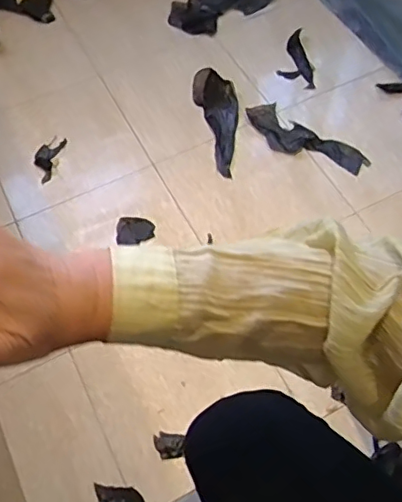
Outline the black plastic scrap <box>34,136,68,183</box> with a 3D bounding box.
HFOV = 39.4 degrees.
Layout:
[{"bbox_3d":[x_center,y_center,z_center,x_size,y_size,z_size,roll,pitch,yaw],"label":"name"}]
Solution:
[{"bbox_3d":[-0.308,-0.186,1.126,0.047,0.004,0.107,13,62,9],"label":"black plastic scrap"}]

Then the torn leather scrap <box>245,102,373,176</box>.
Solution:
[{"bbox_3d":[0.207,-0.222,1.142,0.252,0.033,0.094,31,66,18],"label":"torn leather scrap"}]

